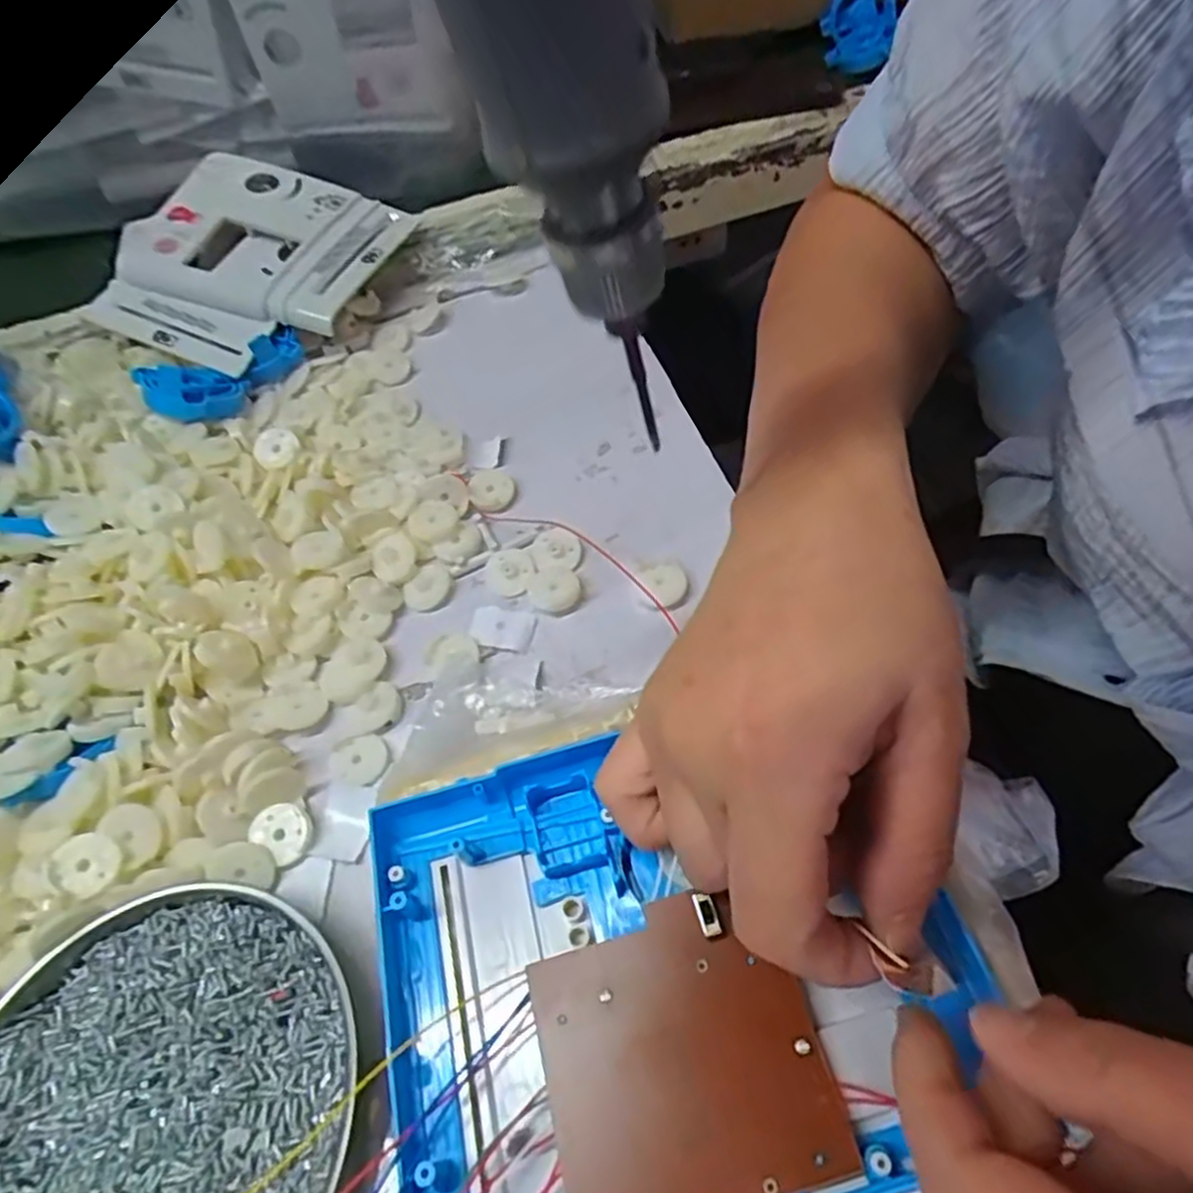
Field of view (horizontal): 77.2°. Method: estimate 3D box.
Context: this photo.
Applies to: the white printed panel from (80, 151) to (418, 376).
[{"bbox_3d":[-0.210,-0.208,0.452,0.143,0.021,0.146,19,68,2],"label":"white printed panel"}]

